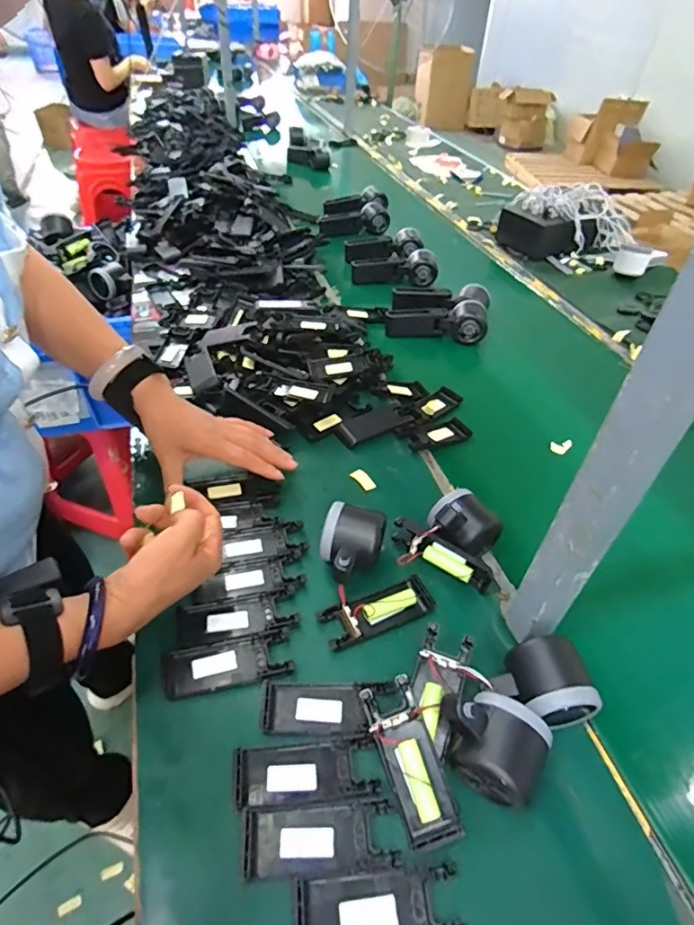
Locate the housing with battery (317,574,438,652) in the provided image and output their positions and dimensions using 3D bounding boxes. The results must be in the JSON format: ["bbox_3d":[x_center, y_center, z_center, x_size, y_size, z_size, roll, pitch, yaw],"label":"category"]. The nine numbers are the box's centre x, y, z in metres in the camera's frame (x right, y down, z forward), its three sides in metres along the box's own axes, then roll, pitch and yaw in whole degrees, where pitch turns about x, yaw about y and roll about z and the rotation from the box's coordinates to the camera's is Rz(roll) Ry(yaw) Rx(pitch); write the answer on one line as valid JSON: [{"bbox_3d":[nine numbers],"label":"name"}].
[{"bbox_3d":[0.028,0.130,0.460,0.101,0.017,0.038,-16,47,-19],"label":"housing with battery"}]

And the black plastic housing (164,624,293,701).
[{"bbox_3d":[-0.097,0.165,0.420,0.100,0.008,0.040,-9,45,-13],"label":"black plastic housing"}]

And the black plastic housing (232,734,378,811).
[{"bbox_3d":[-0.029,0.222,0.368,0.097,0.006,0.039,-3,44,-7],"label":"black plastic housing"}]

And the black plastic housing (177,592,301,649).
[{"bbox_3d":[-0.096,0.136,0.451,0.099,0.009,0.040,-8,45,-12],"label":"black plastic housing"}]

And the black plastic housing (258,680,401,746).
[{"bbox_3d":[-0.015,0.193,0.399,0.100,0.008,0.043,3,44,-1],"label":"black plastic housing"}]

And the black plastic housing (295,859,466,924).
[{"bbox_3d":[0.019,0.279,0.319,0.100,0.007,0.037,-2,44,-6],"label":"black plastic housing"}]

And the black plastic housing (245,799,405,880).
[{"bbox_3d":[-0.018,0.250,0.341,0.098,0.007,0.038,-2,44,-6],"label":"black plastic housing"}]

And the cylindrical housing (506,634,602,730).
[{"bbox_3d":[0.154,0.177,0.403,0.051,0.062,0.057,-7,45,-11],"label":"cylindrical housing"}]

